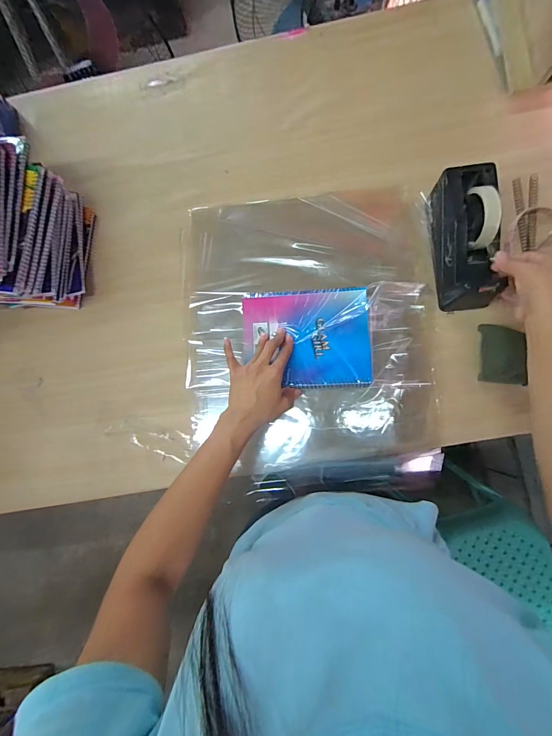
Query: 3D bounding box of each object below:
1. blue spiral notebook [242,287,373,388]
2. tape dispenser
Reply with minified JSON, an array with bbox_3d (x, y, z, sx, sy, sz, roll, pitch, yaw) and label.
[{"bbox_3d":[0.048,-0.049,0.540,0.201,0.015,0.157,1,83,6],"label":"blue spiral notebook"},{"bbox_3d":[0.303,-0.205,0.527,0.072,0.113,0.204,-4,83,5],"label":"tape dispenser"}]

